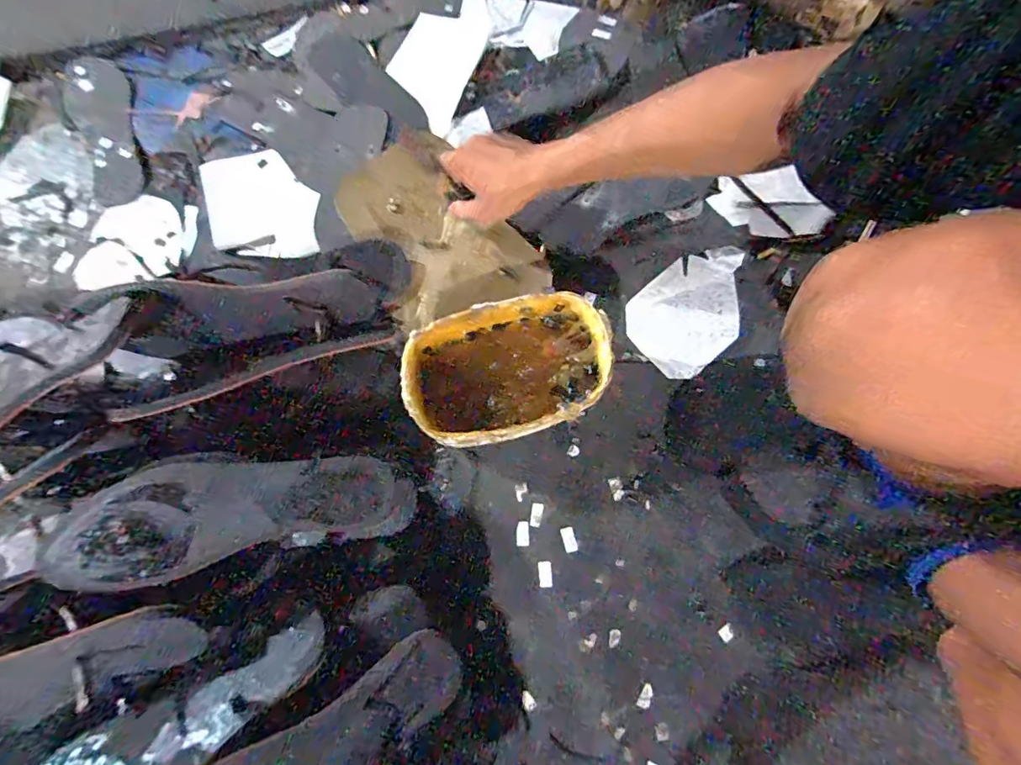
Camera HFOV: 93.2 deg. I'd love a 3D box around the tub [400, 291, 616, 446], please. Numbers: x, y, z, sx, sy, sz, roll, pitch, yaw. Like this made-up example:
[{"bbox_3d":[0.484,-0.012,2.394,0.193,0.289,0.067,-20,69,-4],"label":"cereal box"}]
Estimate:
[{"bbox_3d":[-0.001,-0.010,0.498,0.201,0.085,0.127,-16,78,-1],"label":"tub"}]

